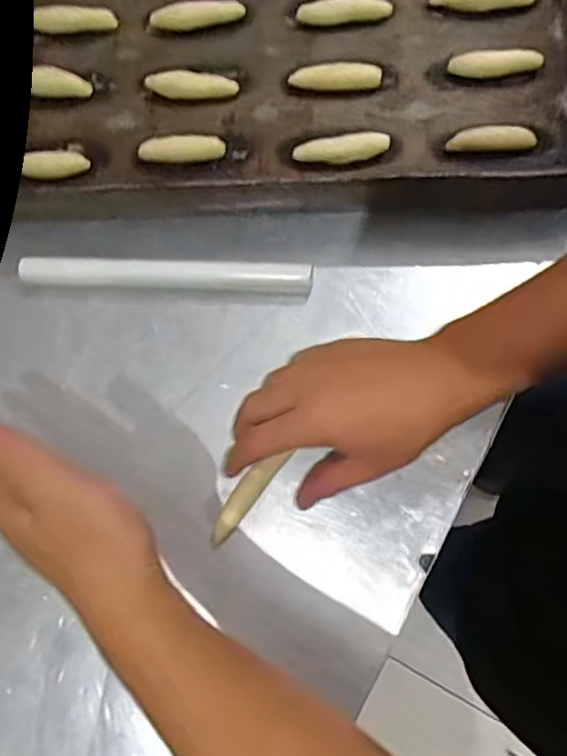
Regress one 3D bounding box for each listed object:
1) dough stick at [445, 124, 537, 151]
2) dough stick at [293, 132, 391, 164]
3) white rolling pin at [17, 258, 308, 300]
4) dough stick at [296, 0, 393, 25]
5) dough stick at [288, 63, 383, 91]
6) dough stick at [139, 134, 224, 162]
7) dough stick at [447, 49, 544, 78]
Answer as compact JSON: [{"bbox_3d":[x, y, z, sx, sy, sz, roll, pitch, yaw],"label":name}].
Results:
[{"bbox_3d":[0.156,-0.181,0.453,0.062,0.008,0.019,0,78,4],"label":"dough stick"},{"bbox_3d":[0.043,-0.173,0.455,0.069,0.014,0.019,-10,78,1],"label":"dough stick"},{"bbox_3d":[-0.086,-0.074,0.437,0.209,0.018,0.020,2,78,4],"label":"white rolling pin"},{"bbox_3d":[0.049,-0.293,0.478,0.074,0.012,0.020,-4,78,3],"label":"dough stick"},{"bbox_3d":[0.040,-0.234,0.467,0.069,0.012,0.020,-1,78,3],"label":"dough stick"},{"bbox_3d":[-0.078,-0.175,0.463,0.065,0.013,0.017,-3,78,3],"label":"dough stick"},{"bbox_3d":[0.163,-0.242,0.460,0.068,0.014,0.018,1,78,4],"label":"dough stick"}]

